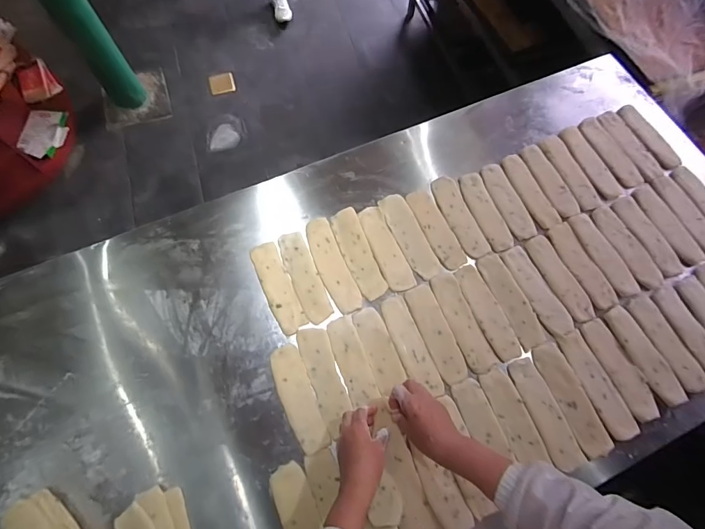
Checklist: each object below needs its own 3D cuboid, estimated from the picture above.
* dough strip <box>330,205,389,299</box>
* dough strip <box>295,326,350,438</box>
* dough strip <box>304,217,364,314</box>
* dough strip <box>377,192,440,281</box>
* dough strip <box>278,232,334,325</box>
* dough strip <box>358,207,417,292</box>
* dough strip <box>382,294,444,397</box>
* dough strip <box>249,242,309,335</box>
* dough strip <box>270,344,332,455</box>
[{"bbox_3d":[0.011,-0.026,0.798,0.058,0.006,0.202,-19,71,-9],"label":"dough strip"},{"bbox_3d":[-0.050,0.204,0.705,0.056,0.004,0.189,-18,70,-8],"label":"dough strip"},{"bbox_3d":[-0.043,-0.002,0.787,0.058,0.004,0.210,-21,71,-9],"label":"dough strip"},{"bbox_3d":[0.121,-0.063,0.816,0.058,0.004,0.200,-22,71,-9],"label":"dough strip"},{"bbox_3d":[-0.096,0.023,0.775,0.055,0.004,0.193,-22,71,-9],"label":"dough strip"},{"bbox_3d":[0.068,-0.035,0.804,0.056,0.004,0.193,-21,71,-9],"label":"dough strip"},{"bbox_3d":[0.110,0.152,0.733,0.053,0.004,0.193,-20,71,-9],"label":"dough strip"},{"bbox_3d":[-0.146,0.043,0.765,0.054,0.007,0.189,-24,71,-10],"label":"dough strip"},{"bbox_3d":[-0.096,0.237,0.694,0.056,0.008,0.187,-21,71,-9],"label":"dough strip"}]

